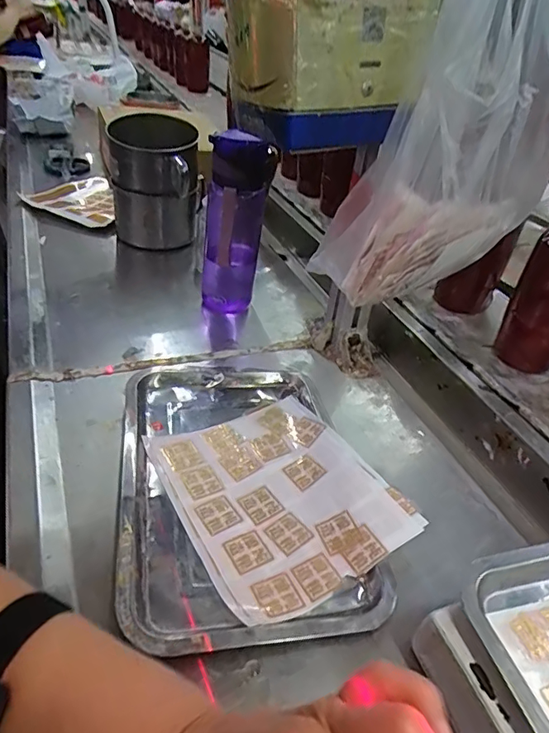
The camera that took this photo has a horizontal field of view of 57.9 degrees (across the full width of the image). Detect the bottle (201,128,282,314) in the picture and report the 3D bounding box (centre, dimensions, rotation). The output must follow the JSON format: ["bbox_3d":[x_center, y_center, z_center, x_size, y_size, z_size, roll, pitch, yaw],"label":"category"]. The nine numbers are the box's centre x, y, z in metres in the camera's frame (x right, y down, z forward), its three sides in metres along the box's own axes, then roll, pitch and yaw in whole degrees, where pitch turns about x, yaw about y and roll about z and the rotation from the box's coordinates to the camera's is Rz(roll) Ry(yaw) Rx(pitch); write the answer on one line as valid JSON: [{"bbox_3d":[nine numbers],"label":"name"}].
[{"bbox_3d":[-0.048,-0.165,0.620,0.087,0.241,0.065,0,39,-8],"label":"bottle"}]

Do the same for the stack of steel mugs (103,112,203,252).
[{"bbox_3d":[-0.188,-0.288,0.793,0.135,0.171,0.142,-4,40,-12],"label":"stack of steel mugs"}]

